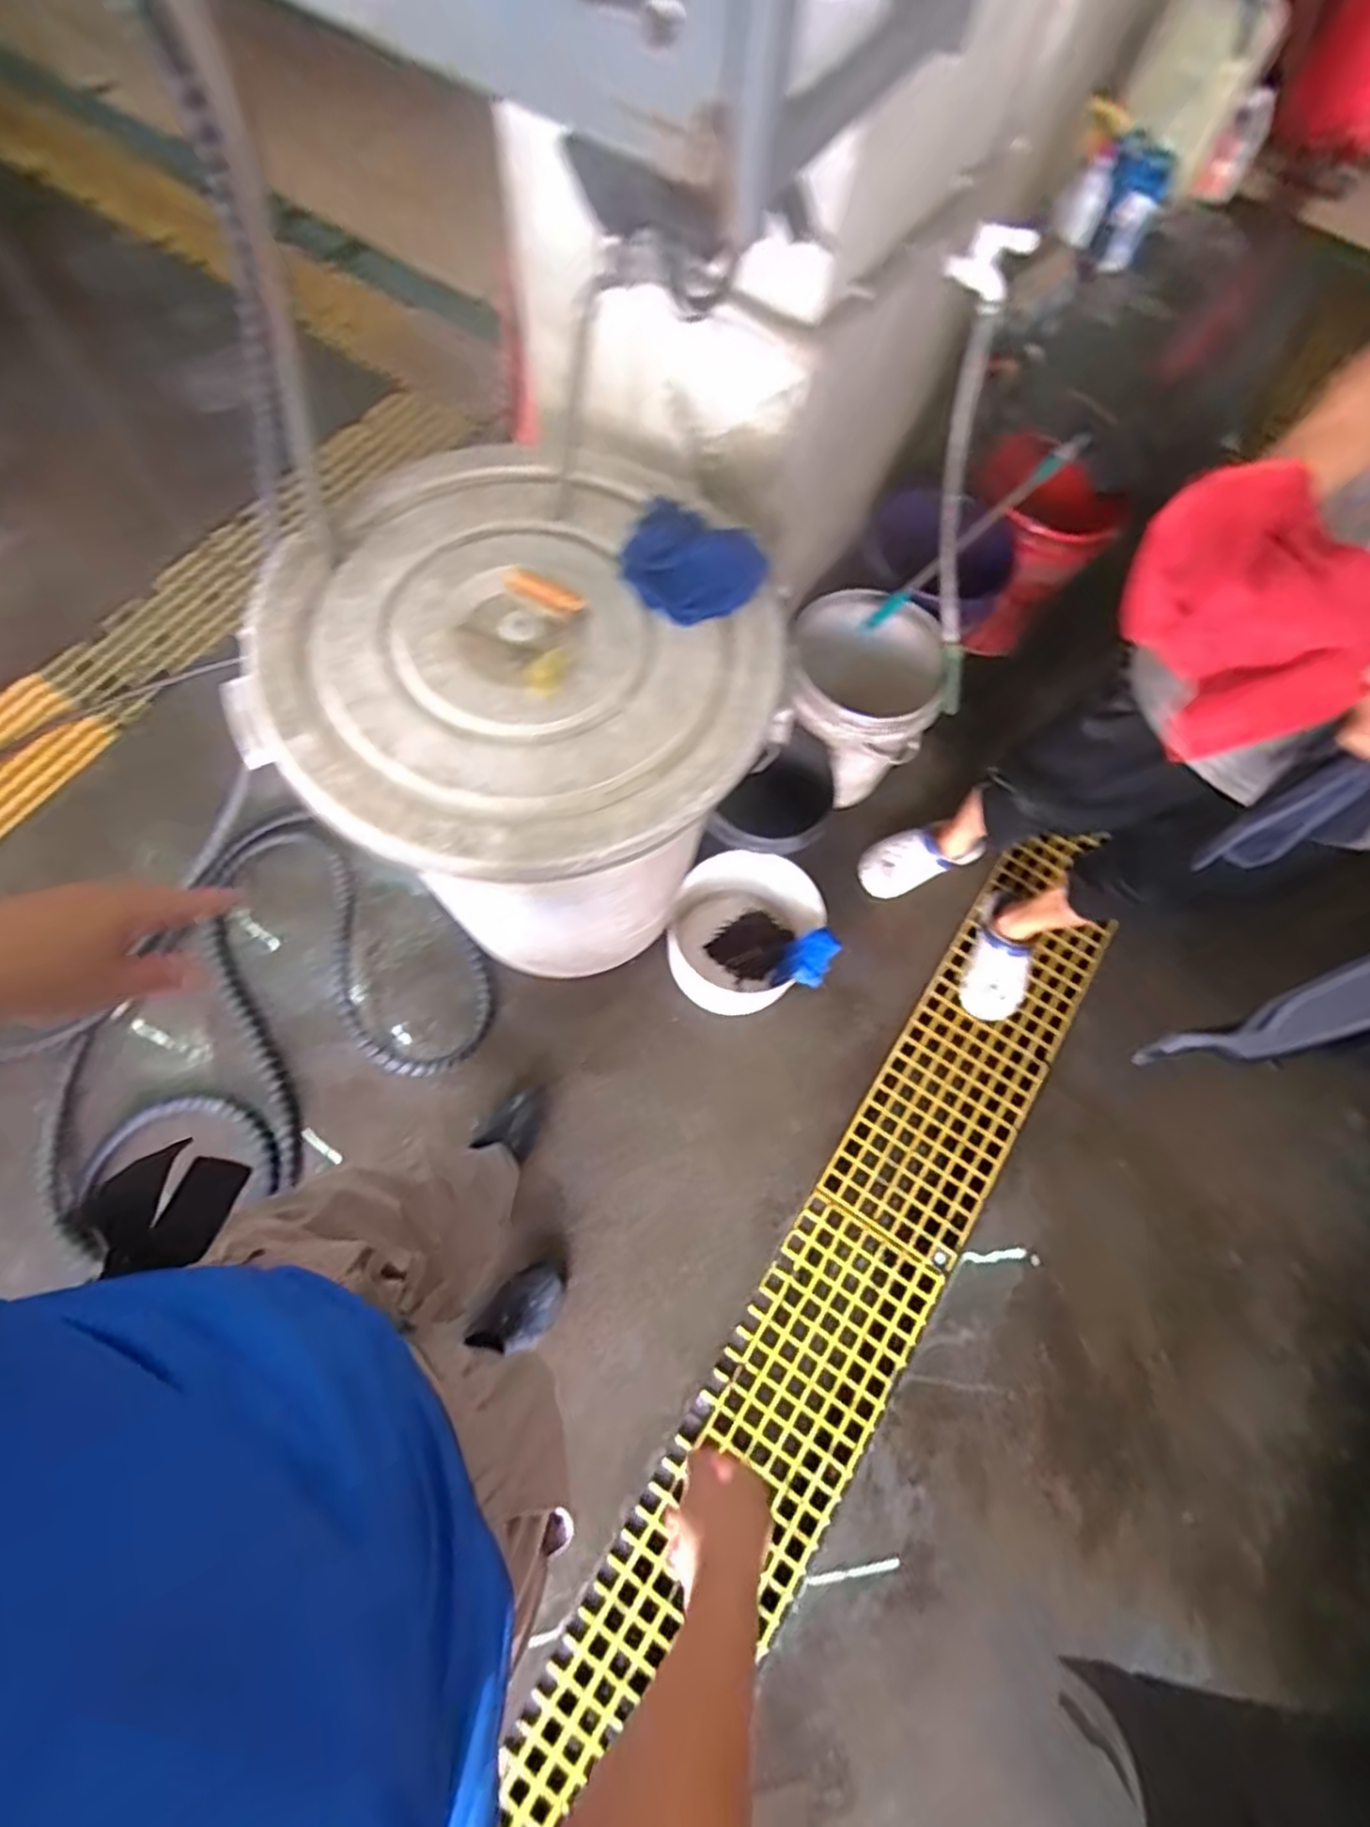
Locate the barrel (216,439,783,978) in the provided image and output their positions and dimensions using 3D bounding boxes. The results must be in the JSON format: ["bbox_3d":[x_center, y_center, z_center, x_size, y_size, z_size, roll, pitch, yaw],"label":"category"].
[{"bbox_3d":[-0.198,-0.241,1.219,0.612,0.687,0.669,1,69,-4],"label":"barrel"}]

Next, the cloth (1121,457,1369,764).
[{"bbox_3d":[0.436,-0.229,0.567,0.114,0.128,0.183,-12,71,-9],"label":"cloth"}]

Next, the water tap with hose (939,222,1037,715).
[{"bbox_3d":[0.406,-0.582,1.133,0.074,0.721,0.118,35,72,31],"label":"water tap with hose"}]

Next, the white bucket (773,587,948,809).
[{"bbox_3d":[0.356,-0.429,1.525,0.289,0.345,0.309,1,69,-4],"label":"white bucket"}]

